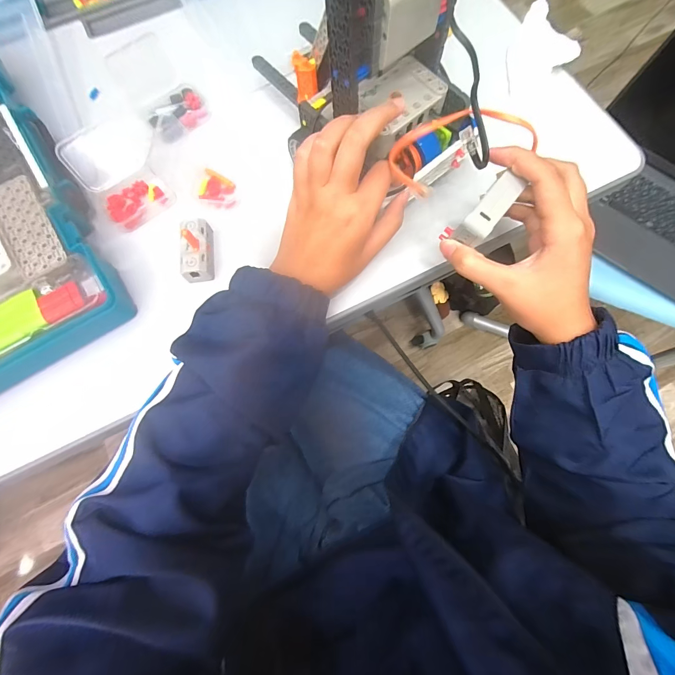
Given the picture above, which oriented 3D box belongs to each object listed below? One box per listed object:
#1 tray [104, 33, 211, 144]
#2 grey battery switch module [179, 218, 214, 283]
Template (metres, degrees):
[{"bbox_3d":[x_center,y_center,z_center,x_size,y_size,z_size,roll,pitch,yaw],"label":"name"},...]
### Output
[{"bbox_3d":[-0.178,-0.259,0.341,0.069,0.047,0.074,-36,77,-8],"label":"tray"},{"bbox_3d":[-0.130,-0.084,0.299,0.023,0.036,0.057,-5,75,0],"label":"grey battery switch module"}]

